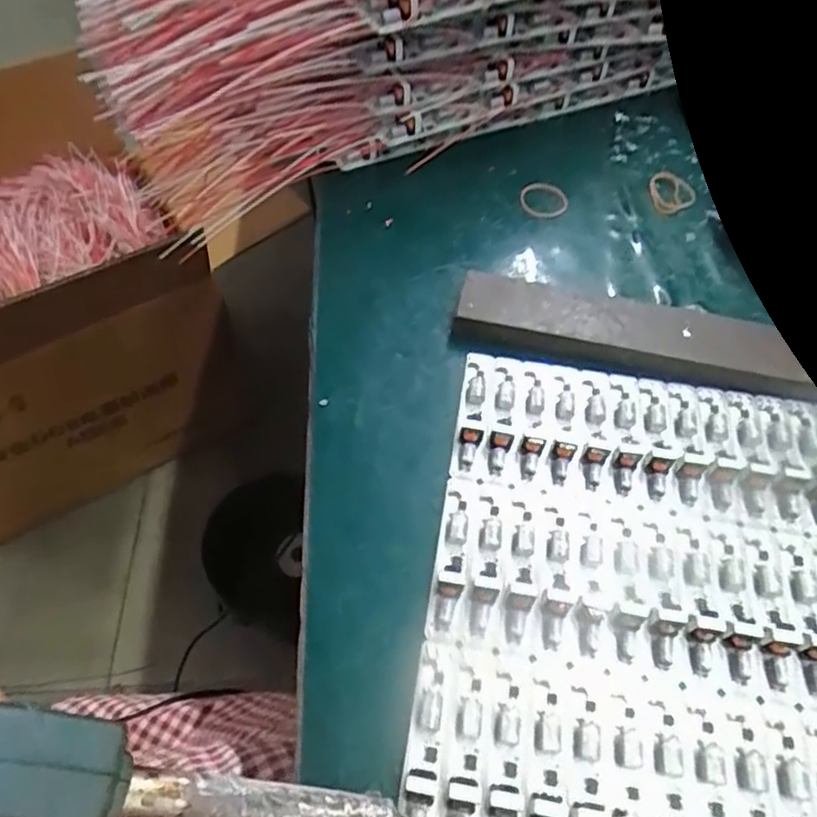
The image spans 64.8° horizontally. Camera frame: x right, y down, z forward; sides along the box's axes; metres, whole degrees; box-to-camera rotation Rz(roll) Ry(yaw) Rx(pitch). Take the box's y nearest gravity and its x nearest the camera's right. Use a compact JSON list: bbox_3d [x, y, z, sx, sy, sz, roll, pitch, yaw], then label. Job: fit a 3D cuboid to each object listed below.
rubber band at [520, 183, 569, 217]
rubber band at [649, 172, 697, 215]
[{"bbox_3d":[0.085,-0.132,0.404,0.029,0.004,0.030,1,58,-1],"label":"rubber band"},{"bbox_3d":[0.168,-0.138,0.412,0.030,0.004,0.038,26,60,14],"label":"rubber band"}]

